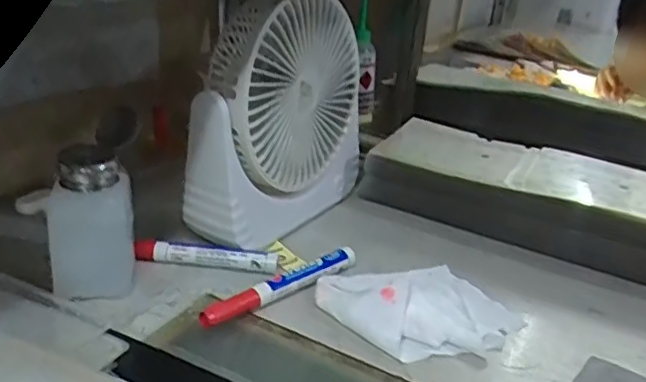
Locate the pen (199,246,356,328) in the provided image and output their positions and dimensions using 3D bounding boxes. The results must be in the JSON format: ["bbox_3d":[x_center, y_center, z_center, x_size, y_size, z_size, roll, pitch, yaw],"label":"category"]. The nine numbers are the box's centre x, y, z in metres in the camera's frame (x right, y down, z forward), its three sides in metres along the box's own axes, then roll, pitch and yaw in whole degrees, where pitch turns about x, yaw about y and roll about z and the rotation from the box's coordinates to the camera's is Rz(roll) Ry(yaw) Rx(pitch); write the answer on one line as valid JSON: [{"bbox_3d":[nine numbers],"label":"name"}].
[{"bbox_3d":[-0.029,0.069,0.466,0.138,0.017,0.014,-17,32,-42],"label":"pen"}]

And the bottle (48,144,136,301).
[{"bbox_3d":[-0.161,0.020,0.442,0.056,0.097,0.048,-2,24,-17],"label":"bottle"}]

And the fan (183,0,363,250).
[{"bbox_3d":[-0.033,-0.063,0.541,0.068,0.193,0.192,18,26,27],"label":"fan"}]

